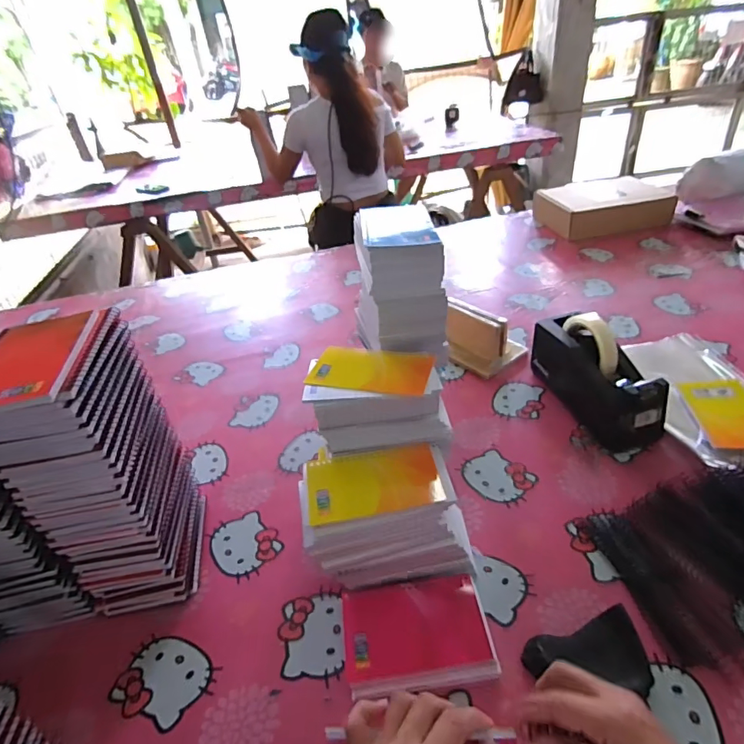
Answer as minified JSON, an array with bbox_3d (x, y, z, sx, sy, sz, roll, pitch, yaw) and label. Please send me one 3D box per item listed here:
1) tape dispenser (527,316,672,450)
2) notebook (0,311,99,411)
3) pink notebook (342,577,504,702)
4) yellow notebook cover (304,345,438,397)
[{"bbox_3d":[0.303,-0.003,0.641,0.067,0.125,0.194,-15,36,-11],"label":"tape dispenser"},{"bbox_3d":[-0.290,-0.011,0.393,0.102,0.017,0.135,-10,36,-4],"label":"notebook"},{"bbox_3d":[0.043,0.247,0.445,0.133,0.017,0.096,-9,35,-2],"label":"pink notebook"},{"bbox_3d":[0.000,-0.004,0.514,0.126,0.007,0.078,4,37,16],"label":"yellow notebook cover"}]

